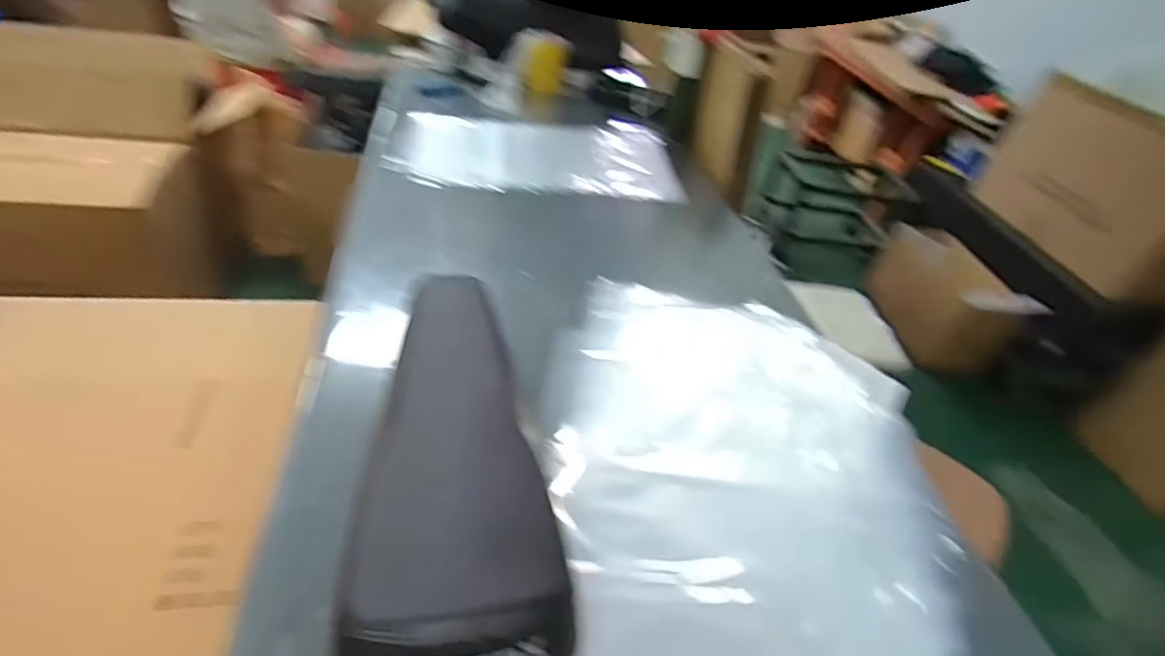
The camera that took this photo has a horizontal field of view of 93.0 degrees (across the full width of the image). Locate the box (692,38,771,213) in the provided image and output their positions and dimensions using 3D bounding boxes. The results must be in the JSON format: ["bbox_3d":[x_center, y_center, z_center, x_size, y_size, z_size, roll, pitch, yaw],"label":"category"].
[{"bbox_3d":[0.352,-0.495,1.346,0.073,0.300,0.282,-2,43,-16],"label":"box"}]

